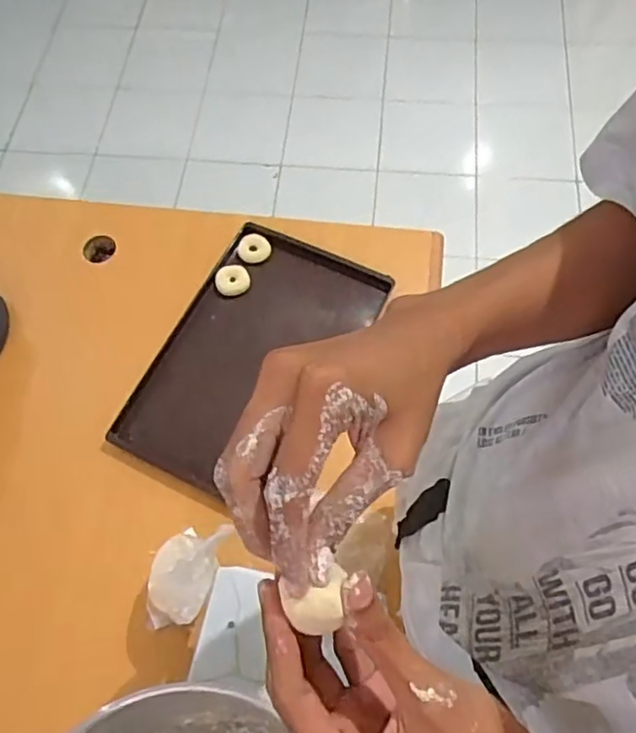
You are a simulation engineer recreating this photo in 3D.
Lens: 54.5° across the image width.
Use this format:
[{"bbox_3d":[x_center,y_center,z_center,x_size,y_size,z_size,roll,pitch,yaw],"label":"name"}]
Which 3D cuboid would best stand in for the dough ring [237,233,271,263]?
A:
[{"bbox_3d":[-0.091,-0.170,0.880,0.045,0.016,0.035,-13,65,-4],"label":"dough ring"}]

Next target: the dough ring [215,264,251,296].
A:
[{"bbox_3d":[-0.119,-0.119,0.860,0.047,0.020,0.038,-13,65,-4],"label":"dough ring"}]

